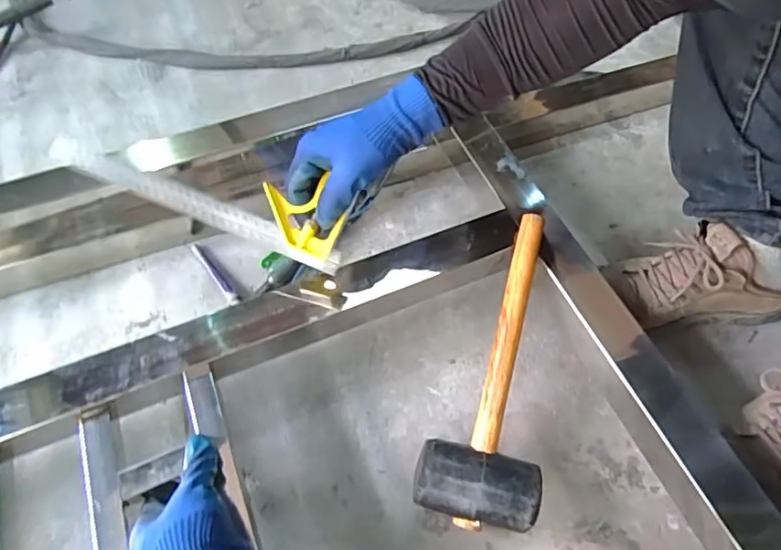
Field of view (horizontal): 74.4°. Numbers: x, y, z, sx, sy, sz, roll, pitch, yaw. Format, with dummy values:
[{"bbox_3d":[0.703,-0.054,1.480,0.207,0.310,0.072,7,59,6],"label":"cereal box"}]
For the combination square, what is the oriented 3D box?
[{"bbox_3d":[-0.191,-0.084,0.505,0.309,0.031,0.065,18,61,4],"label":"combination square"}]

